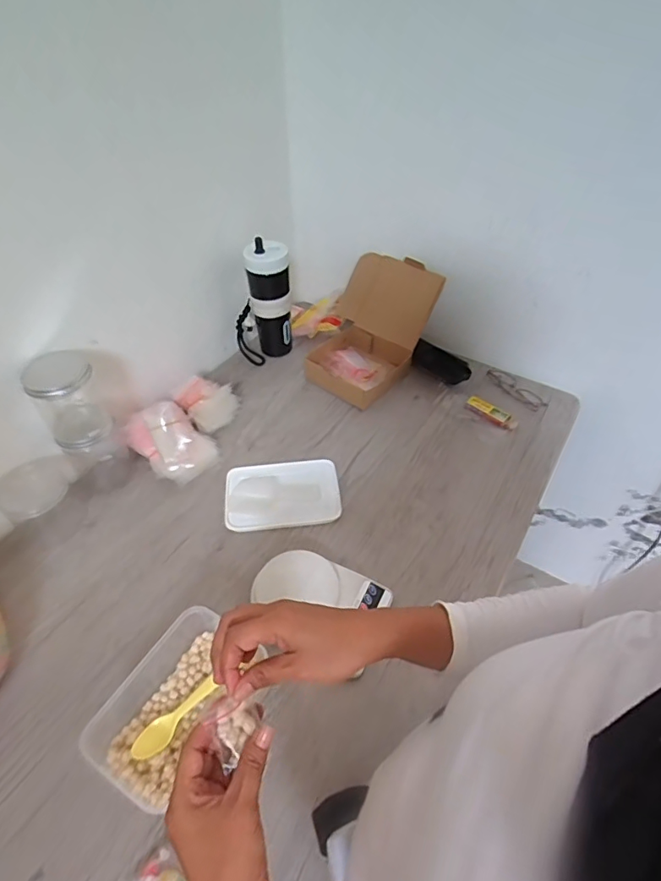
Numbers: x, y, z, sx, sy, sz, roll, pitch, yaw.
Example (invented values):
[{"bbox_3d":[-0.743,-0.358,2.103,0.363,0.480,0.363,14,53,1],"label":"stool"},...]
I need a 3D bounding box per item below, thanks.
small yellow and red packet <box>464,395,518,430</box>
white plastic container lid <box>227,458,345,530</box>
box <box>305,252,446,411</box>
[{"bbox_3d":[0.305,-0.051,0.940,0.100,0.012,0.035,29,54,20],"label":"small yellow and red packet"},{"bbox_3d":[-0.079,0.085,0.823,0.185,0.011,0.126,-3,50,-6],"label":"white plastic container lid"},{"bbox_3d":[0.075,-0.217,0.972,0.198,0.173,0.247,22,52,18],"label":"box"}]

